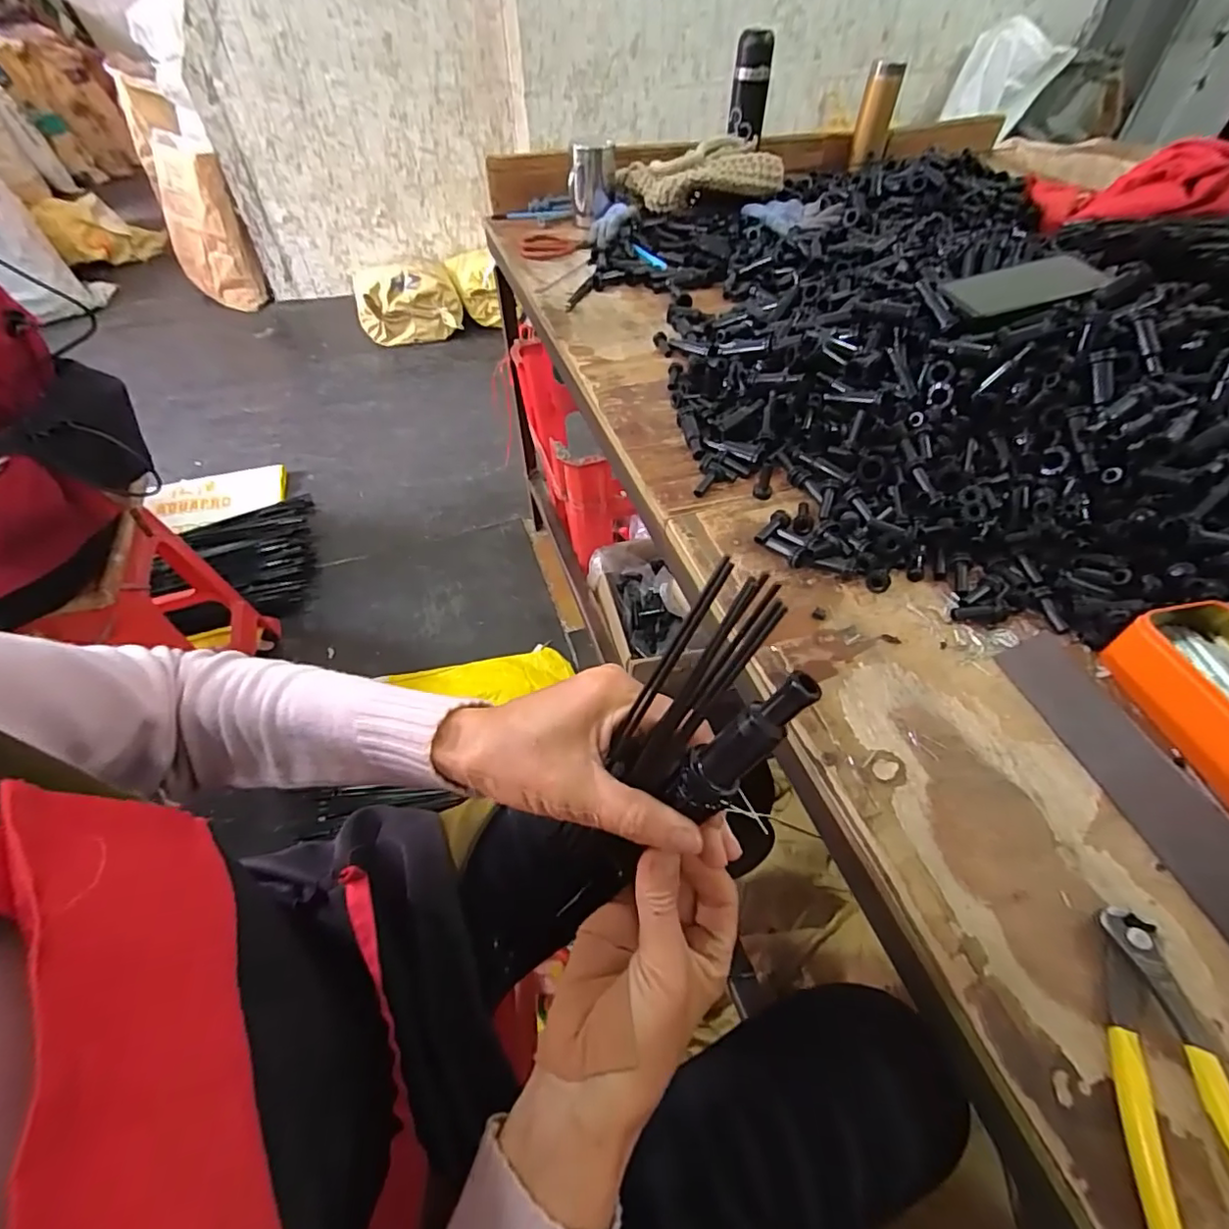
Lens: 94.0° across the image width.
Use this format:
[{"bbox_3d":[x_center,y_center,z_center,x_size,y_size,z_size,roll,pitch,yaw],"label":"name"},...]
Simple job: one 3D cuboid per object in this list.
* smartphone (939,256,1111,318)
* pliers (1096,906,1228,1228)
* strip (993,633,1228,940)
[{"bbox_3d":[0.414,-0.335,0.587,0.144,0.010,0.076,-12,59,1],"label":"smartphone"},{"bbox_3d":[0.264,0.228,0.262,0.053,0.012,0.163,13,52,11],"label":"pliers"},{"bbox_3d":[0.331,0.105,0.360,0.042,0.004,0.217,-30,49,14],"label":"strip"}]

